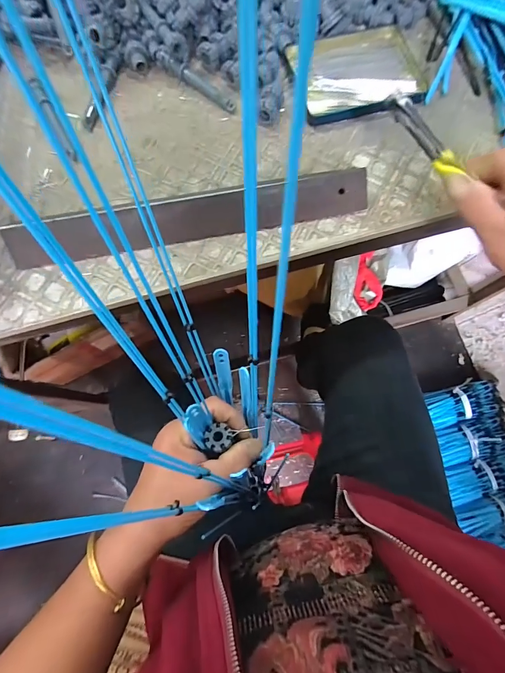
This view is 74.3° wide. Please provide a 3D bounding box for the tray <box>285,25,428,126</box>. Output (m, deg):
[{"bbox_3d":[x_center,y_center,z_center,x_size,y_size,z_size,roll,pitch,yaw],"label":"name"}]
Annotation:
[{"bbox_3d":[0.109,-0.275,0.350,0.128,0.013,0.108,-13,76,-4],"label":"tray"}]

